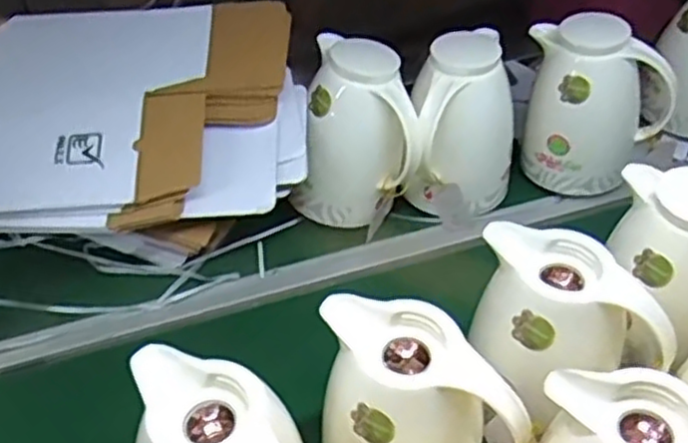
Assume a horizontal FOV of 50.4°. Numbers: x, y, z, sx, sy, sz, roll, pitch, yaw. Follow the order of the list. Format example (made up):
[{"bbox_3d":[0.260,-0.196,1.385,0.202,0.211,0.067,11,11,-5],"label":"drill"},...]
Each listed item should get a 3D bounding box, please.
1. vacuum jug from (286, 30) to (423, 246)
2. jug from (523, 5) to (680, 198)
[{"bbox_3d":[0.020,-0.111,0.943,0.155,0.204,0.142,5,44,7],"label":"vacuum jug"},{"bbox_3d":[0.337,-0.164,1.020,0.180,0.208,0.141,32,53,30],"label":"jug"}]

